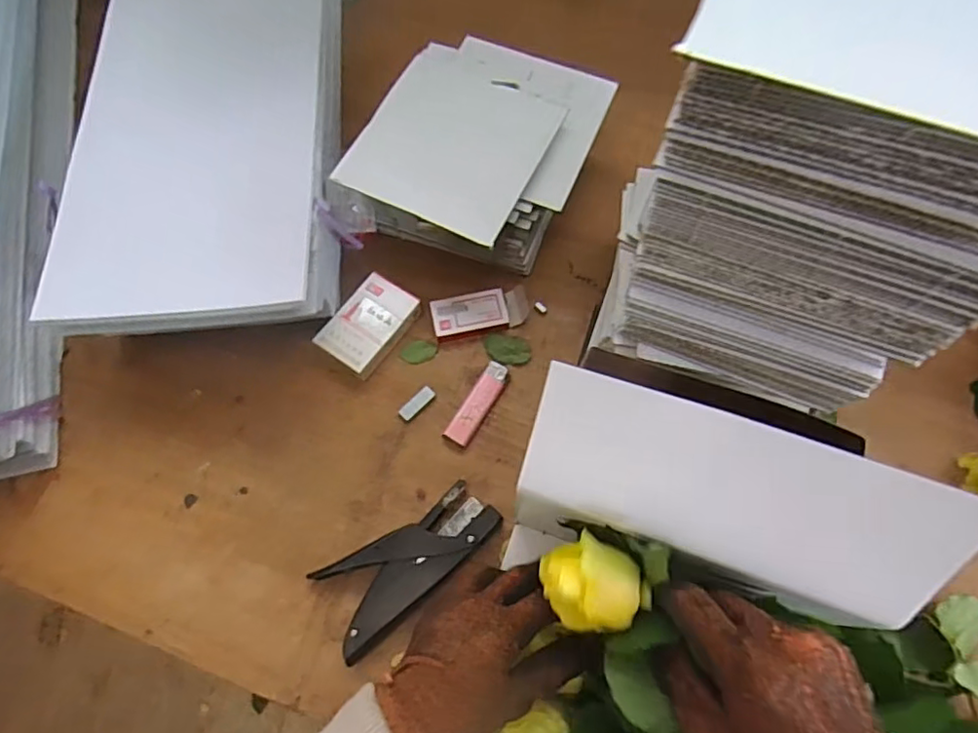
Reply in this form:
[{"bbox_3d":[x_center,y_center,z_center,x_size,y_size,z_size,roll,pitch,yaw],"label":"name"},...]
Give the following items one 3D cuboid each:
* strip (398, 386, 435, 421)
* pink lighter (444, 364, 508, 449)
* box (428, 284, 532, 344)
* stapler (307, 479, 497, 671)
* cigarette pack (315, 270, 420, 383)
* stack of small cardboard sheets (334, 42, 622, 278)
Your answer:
[{"bbox_3d":[-0.063,0.033,0.523,0.013,0.005,0.035,42,75,16],"label":"strip"},{"bbox_3d":[-0.009,0.032,0.519,0.023,0.009,0.080,29,72,12],"label":"pink lighter"},{"bbox_3d":[-0.007,-0.050,0.547,0.088,0.014,0.035,-12,69,-3],"label":"box"},{"bbox_3d":[-0.062,0.151,0.465,0.145,0.026,0.067,-36,72,-12],"label":"stapler"},{"bbox_3d":[-0.109,-0.038,0.539,0.053,0.023,0.087,34,73,13],"label":"cigarette pack"},{"bbox_3d":[-0.009,-0.192,0.564,0.189,0.093,0.232,23,71,10],"label":"stack of small cardboard sheets"}]

